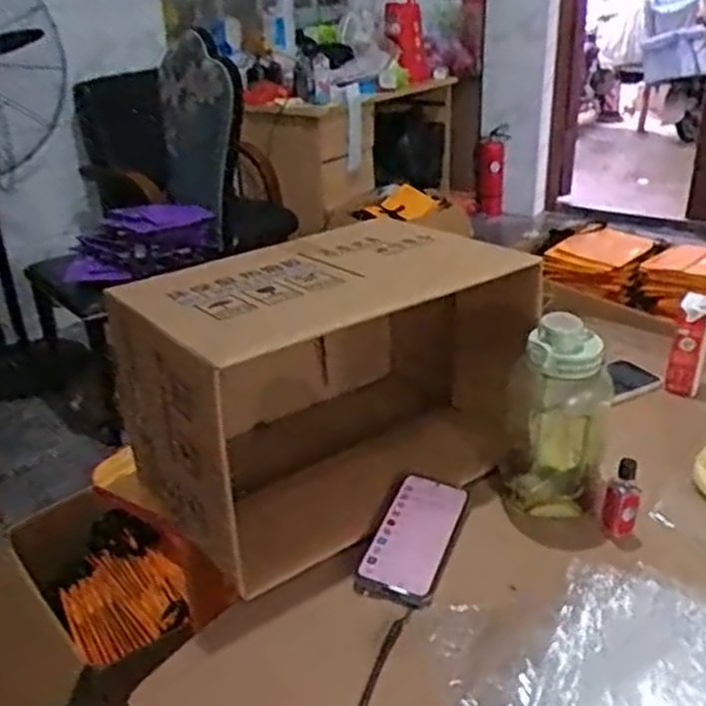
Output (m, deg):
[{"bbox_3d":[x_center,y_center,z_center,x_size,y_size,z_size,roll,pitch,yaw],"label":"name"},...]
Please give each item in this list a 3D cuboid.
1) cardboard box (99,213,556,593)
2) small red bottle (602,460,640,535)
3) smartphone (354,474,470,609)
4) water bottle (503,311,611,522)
[{"bbox_3d":[-0.011,0.006,0.876,0.457,0.256,0.271,-21,32,-33],"label":"cardboard box"},{"bbox_3d":[0.281,0.151,0.777,0.031,0.081,0.026,8,28,21],"label":"small red bottle"},{"bbox_3d":[0.065,0.184,0.774,0.077,0.014,0.174,8,28,20],"label":"smartphone"},{"bbox_3d":[0.219,0.068,0.805,0.101,0.219,0.084,3,27,12],"label":"water bottle"}]

